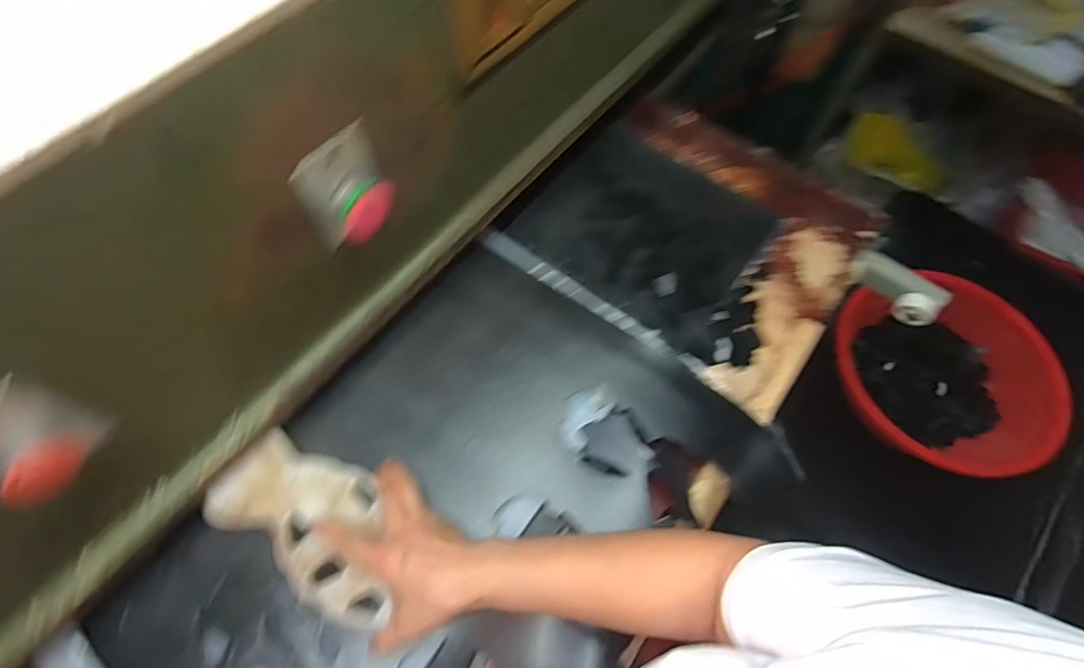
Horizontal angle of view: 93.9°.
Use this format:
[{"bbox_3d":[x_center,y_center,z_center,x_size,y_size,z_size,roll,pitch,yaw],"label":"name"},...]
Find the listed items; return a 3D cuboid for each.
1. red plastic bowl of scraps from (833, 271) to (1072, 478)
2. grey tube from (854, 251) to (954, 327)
[{"bbox_3d":[0.740,0.093,0.991,0.352,0.202,0.359,1,64,-1],"label":"red plastic bowl of scraps"},{"bbox_3d":[0.478,-0.062,0.692,0.122,0.048,0.038,37,68,16],"label":"grey tube"}]

